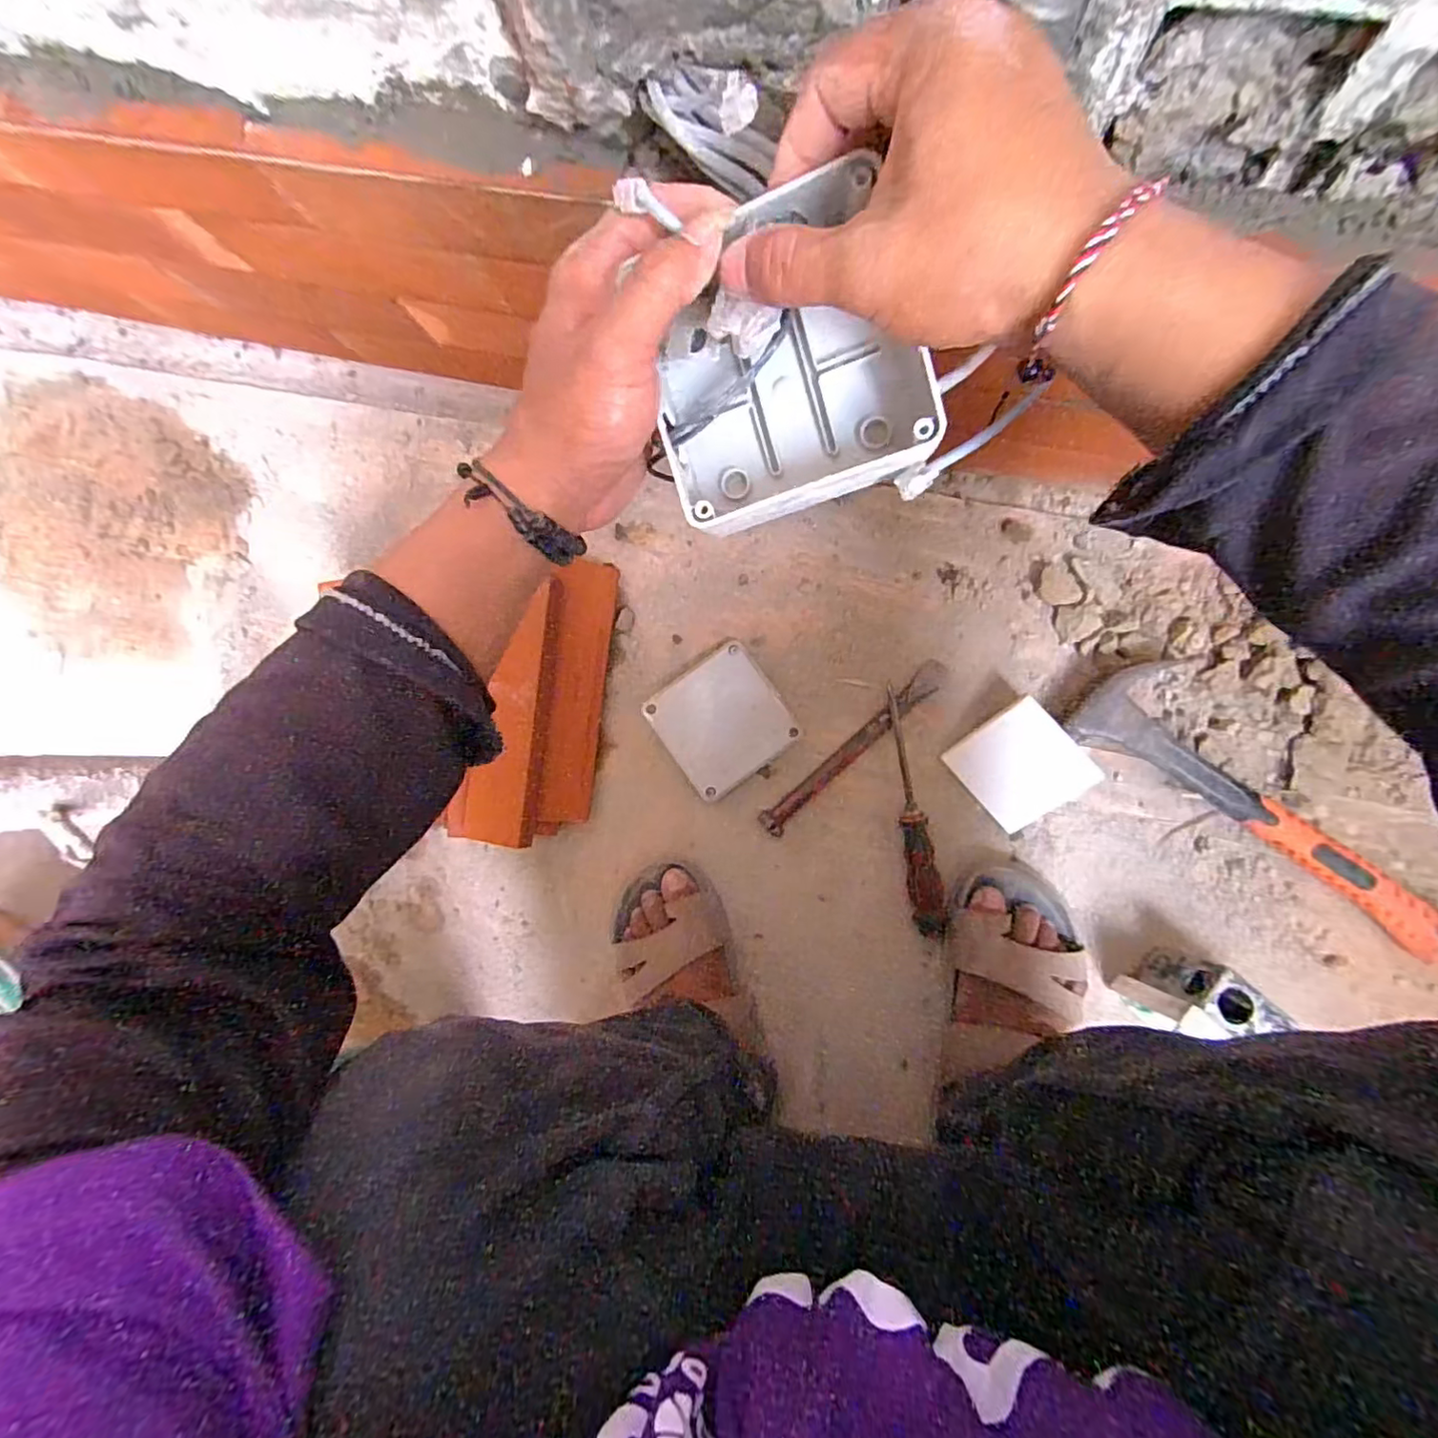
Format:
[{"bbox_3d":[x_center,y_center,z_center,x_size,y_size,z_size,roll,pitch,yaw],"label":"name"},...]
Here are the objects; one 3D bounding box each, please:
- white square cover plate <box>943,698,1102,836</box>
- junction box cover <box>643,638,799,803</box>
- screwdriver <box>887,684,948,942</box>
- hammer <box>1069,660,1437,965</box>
[{"bbox_3d":[0.247,0.039,0.498,0.088,0.007,0.085,48,120,4],"label":"white square cover plate"},{"bbox_3d":[0.003,0.001,0.528,0.104,0.025,0.104,-38,85,8],"label":"junction box cover"},{"bbox_3d":[0.164,0.075,0.507,0.027,0.024,0.202,-8,90,9],"label":"screwdriver"},{"bbox_3d":[0.419,0.062,0.466,0.303,0.031,0.074,35,96,7],"label":"hammer"}]

